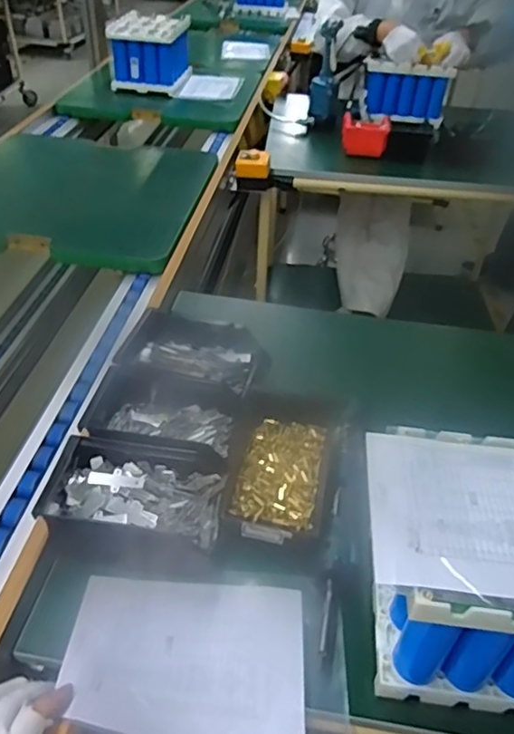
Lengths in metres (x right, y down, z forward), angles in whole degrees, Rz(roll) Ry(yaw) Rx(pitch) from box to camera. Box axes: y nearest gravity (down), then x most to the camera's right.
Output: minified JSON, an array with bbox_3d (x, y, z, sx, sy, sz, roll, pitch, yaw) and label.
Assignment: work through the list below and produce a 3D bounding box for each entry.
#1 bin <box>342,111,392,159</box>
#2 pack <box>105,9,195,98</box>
[{"bbox_3d":[0.268,-0.573,1.457,0.111,0.076,0.087,8,41,5],"label":"bin"},{"bbox_3d":[-0.292,-0.877,1.643,0.181,0.156,0.203,11,41,9],"label":"pack"}]

